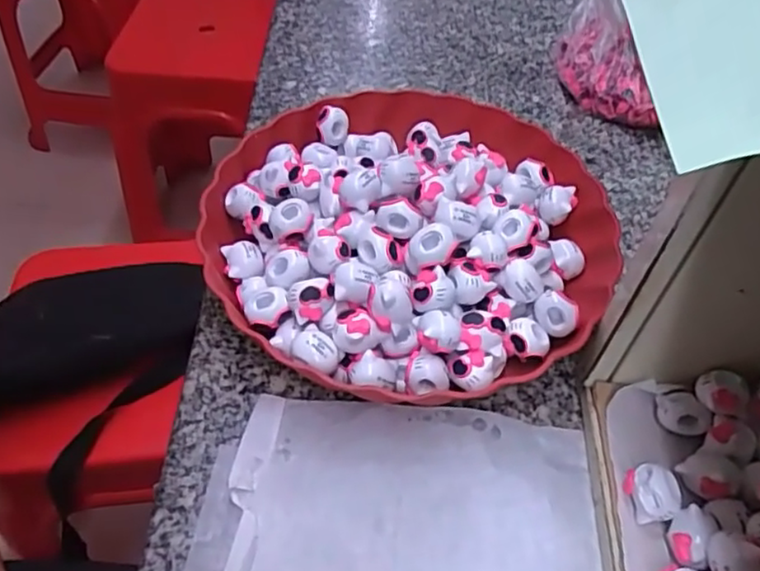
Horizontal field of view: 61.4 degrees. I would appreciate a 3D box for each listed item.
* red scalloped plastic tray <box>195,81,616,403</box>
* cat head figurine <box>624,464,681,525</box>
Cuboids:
[{"bbox_3d":[0.021,-0.038,0.392,0.246,0.068,0.238,-31,58,-24],"label":"red scalloped plastic tray"},{"bbox_3d":[0.129,0.098,0.301,0.020,0.020,0.024,-8,51,-8],"label":"cat head figurine"}]

